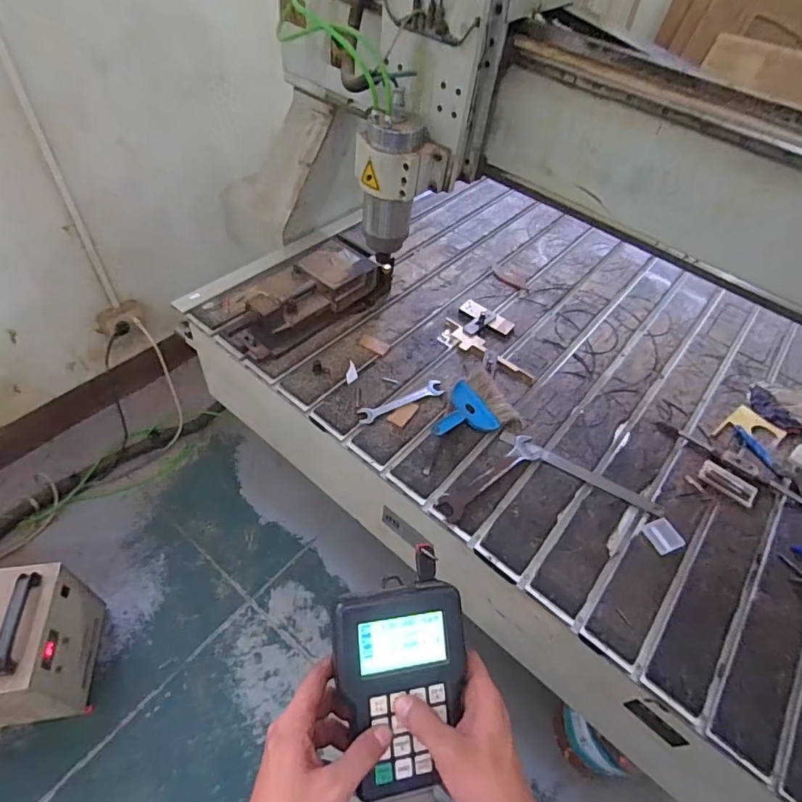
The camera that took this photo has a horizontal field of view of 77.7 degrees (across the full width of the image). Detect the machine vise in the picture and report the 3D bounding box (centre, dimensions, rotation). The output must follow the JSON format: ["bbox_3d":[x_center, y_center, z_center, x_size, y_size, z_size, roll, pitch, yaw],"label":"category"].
[{"bbox_3d":[-0.191,-0.229,1.105,0.147,0.112,0.403,37,55,22],"label":"machine vise"}]

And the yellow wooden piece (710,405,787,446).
[{"bbox_3d":[0.735,0.066,1.045,0.129,0.010,0.103,-27,58,-27],"label":"yellow wooden piece"}]

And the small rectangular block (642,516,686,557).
[{"bbox_3d":[0.461,0.237,0.872,0.053,0.012,0.057,-13,53,-17],"label":"small rectangular block"}]

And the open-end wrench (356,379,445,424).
[{"bbox_3d":[0.002,0.001,1.014,0.192,0.011,0.039,-21,55,-23],"label":"open-end wrench"}]

